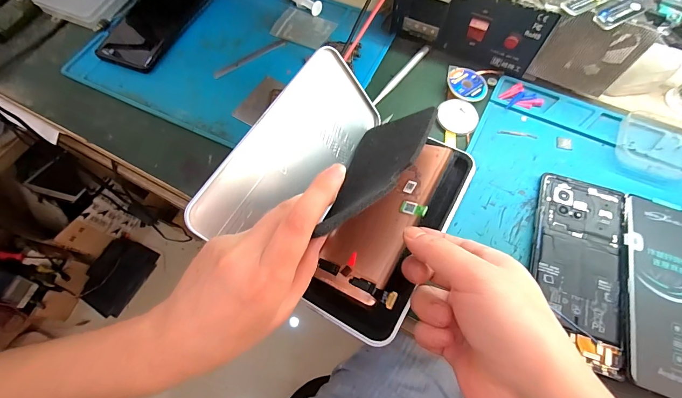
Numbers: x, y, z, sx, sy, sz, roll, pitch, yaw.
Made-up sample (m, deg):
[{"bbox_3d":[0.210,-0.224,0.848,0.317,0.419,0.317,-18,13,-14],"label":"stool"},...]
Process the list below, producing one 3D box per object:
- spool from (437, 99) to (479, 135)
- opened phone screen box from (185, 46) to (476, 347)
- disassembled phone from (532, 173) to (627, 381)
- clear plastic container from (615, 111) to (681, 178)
[{"bbox_3d":[0.125,-0.090,0.350,0.042,0.006,0.037,16,69,10],"label":"spool"},{"bbox_3d":[0.006,-0.012,0.273,0.173,0.072,0.193,28,71,14],"label":"opened phone screen box"},{"bbox_3d":[0.202,0.054,0.281,0.069,0.010,0.159,17,69,10],"label":"disassembled phone"},{"bbox_3d":[0.310,-0.056,0.322,0.066,0.014,0.067,24,70,12],"label":"clear plastic container"}]

